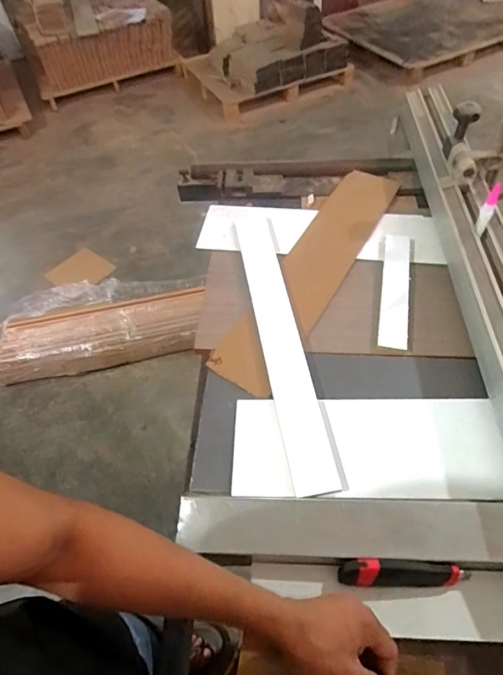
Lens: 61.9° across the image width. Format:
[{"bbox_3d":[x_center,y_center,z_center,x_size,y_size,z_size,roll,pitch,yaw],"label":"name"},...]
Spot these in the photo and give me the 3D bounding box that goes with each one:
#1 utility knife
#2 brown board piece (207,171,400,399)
[{"bbox_3d":[0.185,0.281,0.502,0.156,0.031,0.026,-2,54,3],"label":"utility knife"},{"bbox_3d":[0.129,-0.149,0.832,0.126,0.019,0.609,24,59,20],"label":"brown board piece"}]

